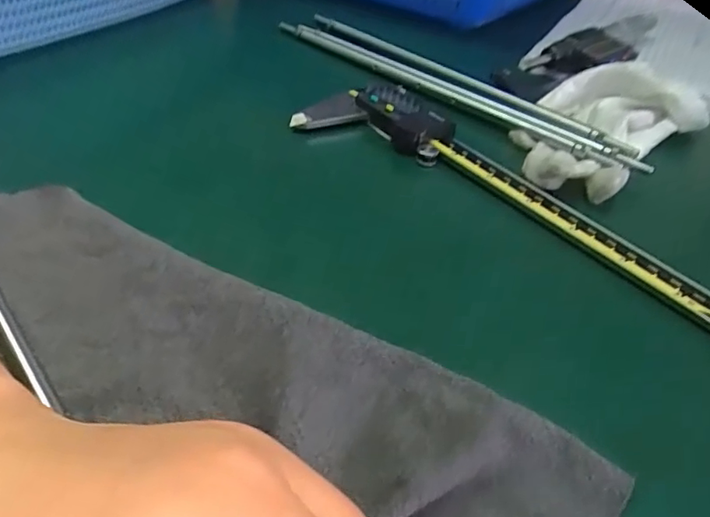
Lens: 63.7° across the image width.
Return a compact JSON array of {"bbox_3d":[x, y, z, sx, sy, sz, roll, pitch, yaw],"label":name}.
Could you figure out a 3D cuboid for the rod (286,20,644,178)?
[{"bbox_3d":[0.050,-0.112,0.364,0.284,0.008,0.009,33,50,30],"label":"rod"}]

